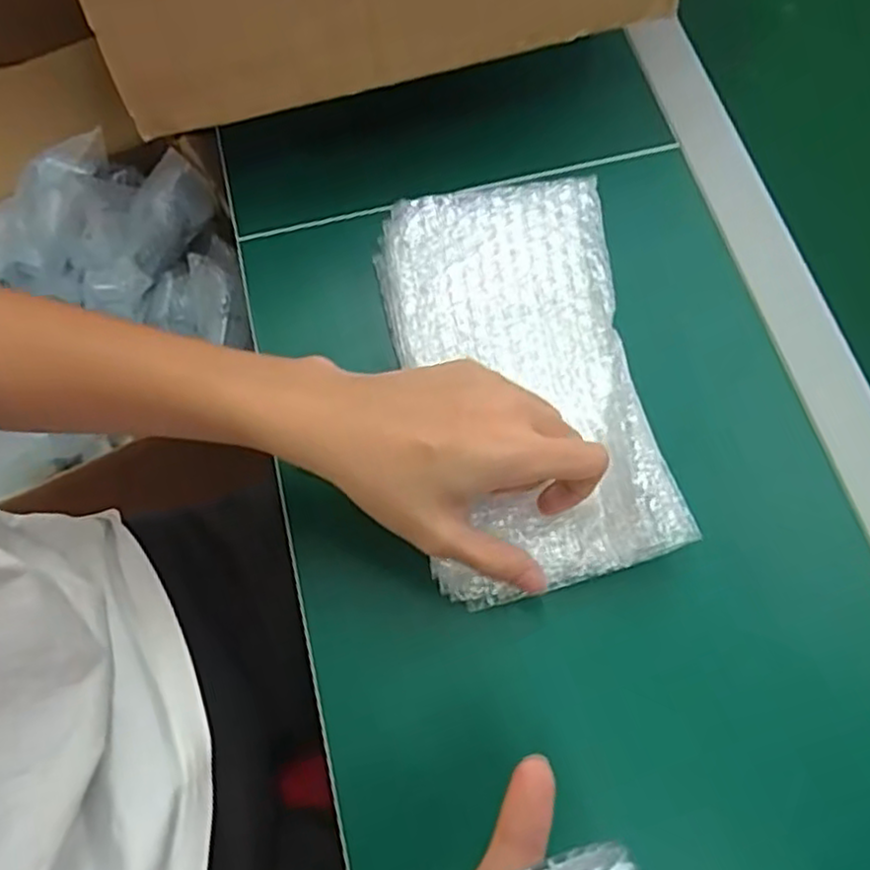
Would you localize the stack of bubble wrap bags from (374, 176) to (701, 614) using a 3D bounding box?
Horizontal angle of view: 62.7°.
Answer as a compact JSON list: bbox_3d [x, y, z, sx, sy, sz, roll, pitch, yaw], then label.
[{"bbox_3d":[0.042,-0.032,0.383,0.132,0.036,0.220,-15,71,-6],"label":"stack of bubble wrap bags"}]

